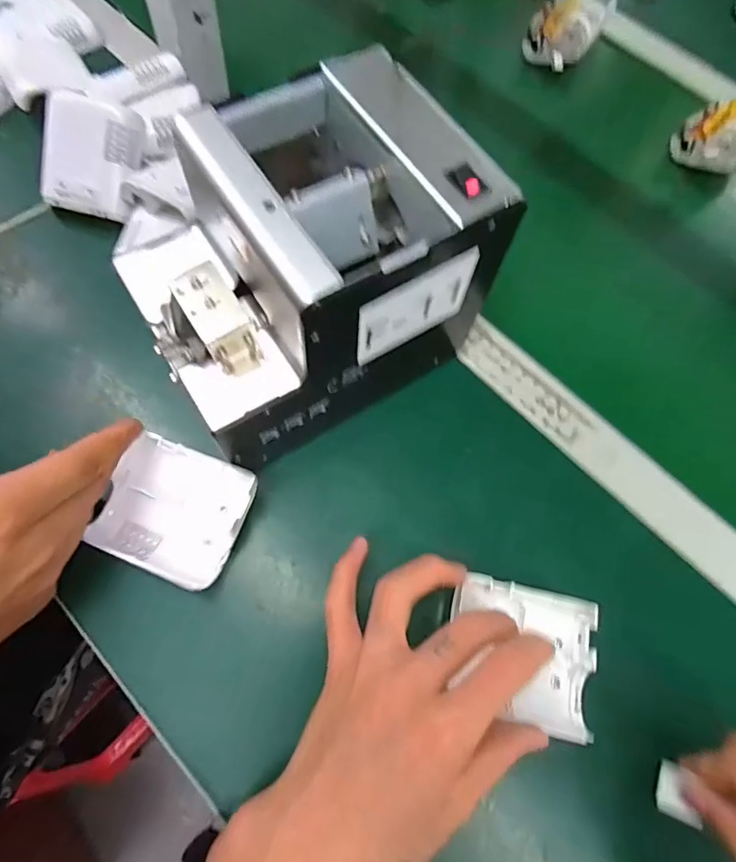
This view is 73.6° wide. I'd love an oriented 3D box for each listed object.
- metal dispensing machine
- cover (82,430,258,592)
[{"bbox_3d":[-0.036,-0.086,0.296,0.176,0.153,0.128,-31,73,-14],"label":"metal dispensing machine"},{"bbox_3d":[-0.113,0.047,0.289,0.079,0.023,0.071,21,69,6],"label":"cover"}]

